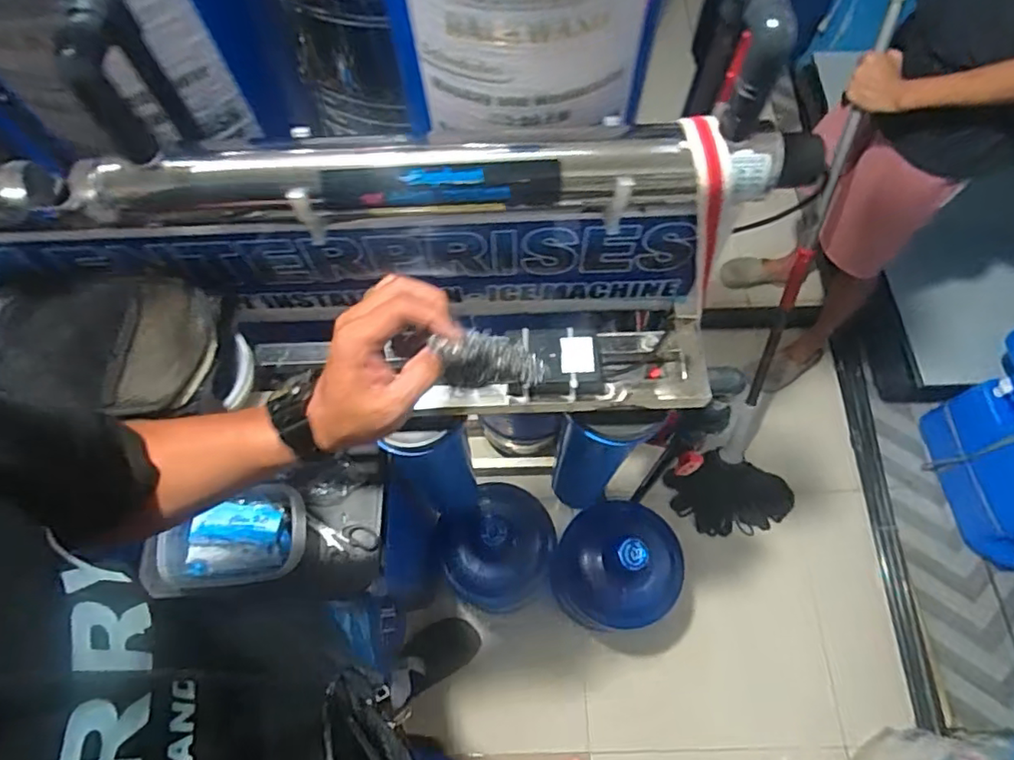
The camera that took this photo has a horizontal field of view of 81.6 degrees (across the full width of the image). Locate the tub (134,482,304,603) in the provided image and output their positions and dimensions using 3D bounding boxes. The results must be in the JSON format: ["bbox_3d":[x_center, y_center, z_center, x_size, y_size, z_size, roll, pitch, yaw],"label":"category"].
[{"bbox_3d":[-0.359,0.209,0.763,0.193,0.052,0.115,-14,67,-5],"label":"tub"}]

